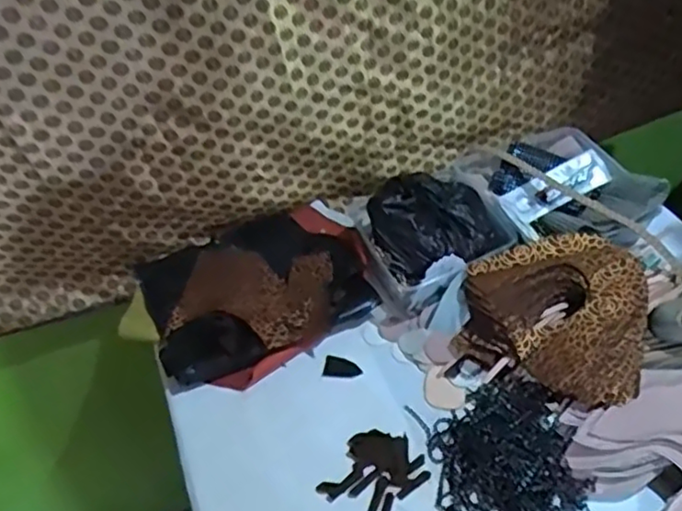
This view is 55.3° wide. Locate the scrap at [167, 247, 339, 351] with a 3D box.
[{"bbox_3d":[-0.101,0.052,0.780,0.189,0.048,0.139,8,47,13],"label":"scrap"}]

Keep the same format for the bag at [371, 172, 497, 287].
[{"bbox_3d":[0.114,-0.037,0.773,0.143,0.077,0.110,-18,47,-12],"label":"bag"}]

